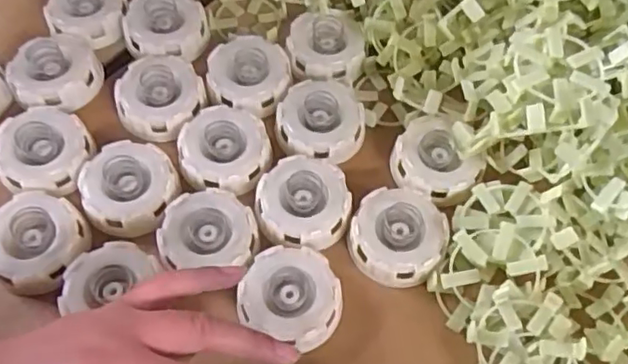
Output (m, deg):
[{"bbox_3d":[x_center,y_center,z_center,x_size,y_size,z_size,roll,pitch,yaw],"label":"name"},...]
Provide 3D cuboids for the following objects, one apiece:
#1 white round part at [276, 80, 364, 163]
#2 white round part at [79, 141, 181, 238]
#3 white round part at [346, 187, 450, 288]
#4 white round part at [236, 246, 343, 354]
[{"bbox_3d":[0.004,-0.042,0.422,0.060,0.018,0.063,0,60,-1],"label":"white round part"},{"bbox_3d":[-0.118,0.003,0.394,0.058,0.020,0.057,0,60,-1],"label":"white round part"},{"bbox_3d":[0.053,0.033,0.384,0.059,0.021,0.059,0,60,-1],"label":"white round part"},{"bbox_3d":[-0.012,0.067,0.365,0.058,0.017,0.053,-1,60,2],"label":"white round part"}]

